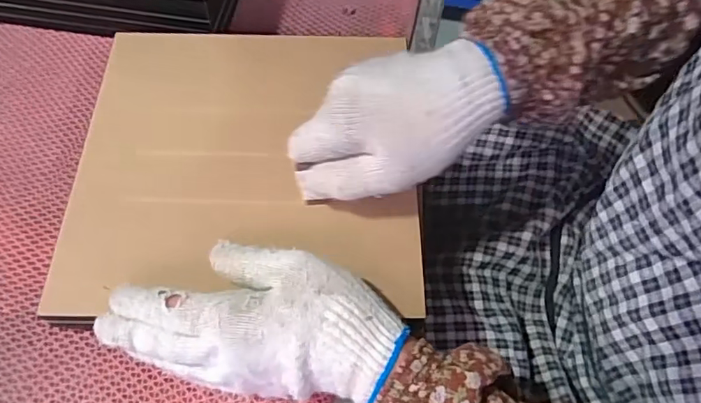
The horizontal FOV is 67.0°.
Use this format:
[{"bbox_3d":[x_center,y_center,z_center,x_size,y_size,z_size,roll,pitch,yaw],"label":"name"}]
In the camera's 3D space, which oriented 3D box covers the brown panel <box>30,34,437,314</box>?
[{"bbox_3d":[-0.073,-0.034,0.388,0.236,0.012,0.229,1,65,-2],"label":"brown panel"}]

